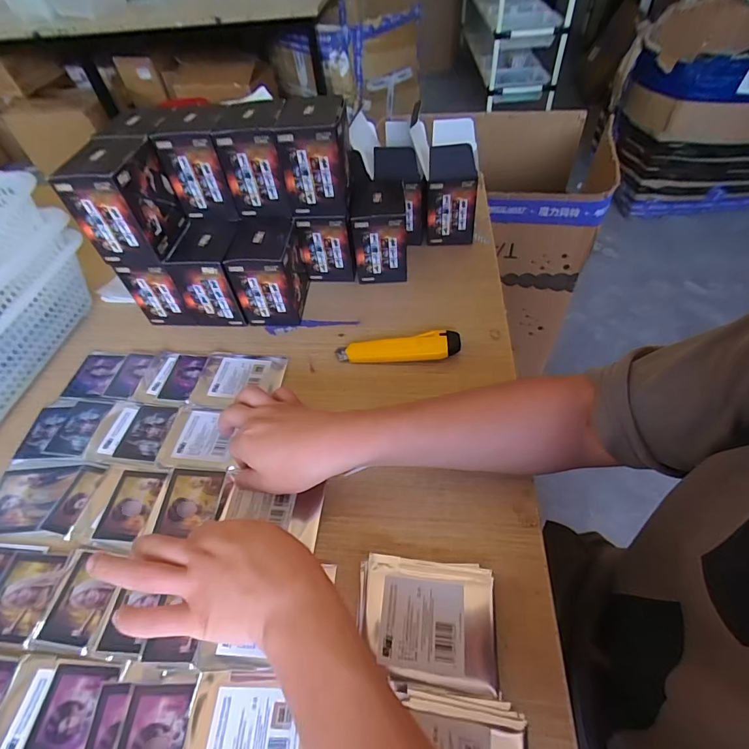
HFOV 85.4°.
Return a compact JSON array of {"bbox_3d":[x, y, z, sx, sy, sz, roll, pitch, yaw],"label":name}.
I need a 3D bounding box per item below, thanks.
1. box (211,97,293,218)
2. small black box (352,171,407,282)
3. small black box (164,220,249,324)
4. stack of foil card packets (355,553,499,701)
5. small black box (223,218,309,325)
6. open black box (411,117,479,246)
[{"bbox_3d":[-0.143,-0.269,0.509,0.073,0.109,0.077,-1,52,4],"label":"box"},{"bbox_3d":[0.008,-0.202,0.583,0.070,0.118,0.093,-1,52,2],"label":"small black box"},{"bbox_3d":[-0.217,-0.135,0.552,0.082,0.113,0.093,0,52,3],"label":"small black box"},{"bbox_3d":[0.040,0.194,0.324,0.108,0.019,0.084,2,52,7],"label":"stack of foil card packets"},{"bbox_3d":[-0.137,-0.136,0.545,0.077,0.109,0.094,2,52,4],"label":"small black box"},{"bbox_3d":[0.104,-0.287,0.619,0.099,0.160,0.103,2,52,5],"label":"open black box"}]

